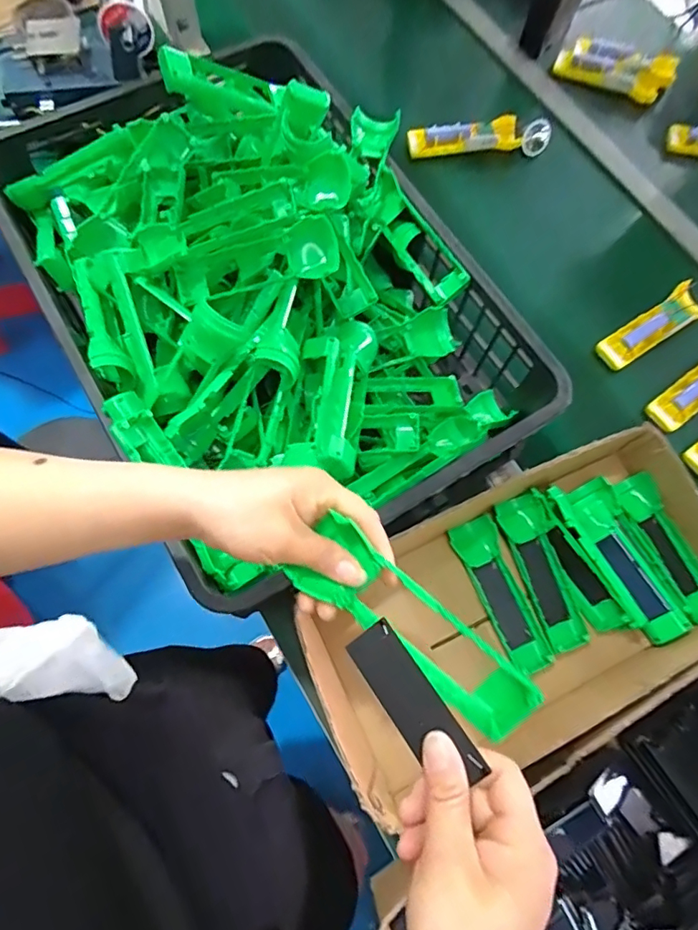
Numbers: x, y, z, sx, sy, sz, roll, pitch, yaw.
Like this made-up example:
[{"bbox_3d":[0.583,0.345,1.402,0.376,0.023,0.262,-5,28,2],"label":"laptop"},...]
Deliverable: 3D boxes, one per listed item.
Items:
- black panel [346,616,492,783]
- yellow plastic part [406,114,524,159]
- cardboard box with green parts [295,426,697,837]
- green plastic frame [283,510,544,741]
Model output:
[{"bbox_3d":[0.034,0.130,0.285,0.030,0.006,0.088,-40,68,8],"label":"black panel"},{"bbox_3d":[0.169,-0.481,0.770,0.163,0.030,0.038,-7,72,-5],"label":"yellow plastic part"},{"bbox_3d":[0.189,0.149,0.546,0.407,0.090,0.242,-24,74,-10],"label":"cardboard box with green parts"},{"bbox_3d":[0.038,0.099,0.310,0.161,0.035,0.045,40,75,4],"label":"green plastic frame"}]

